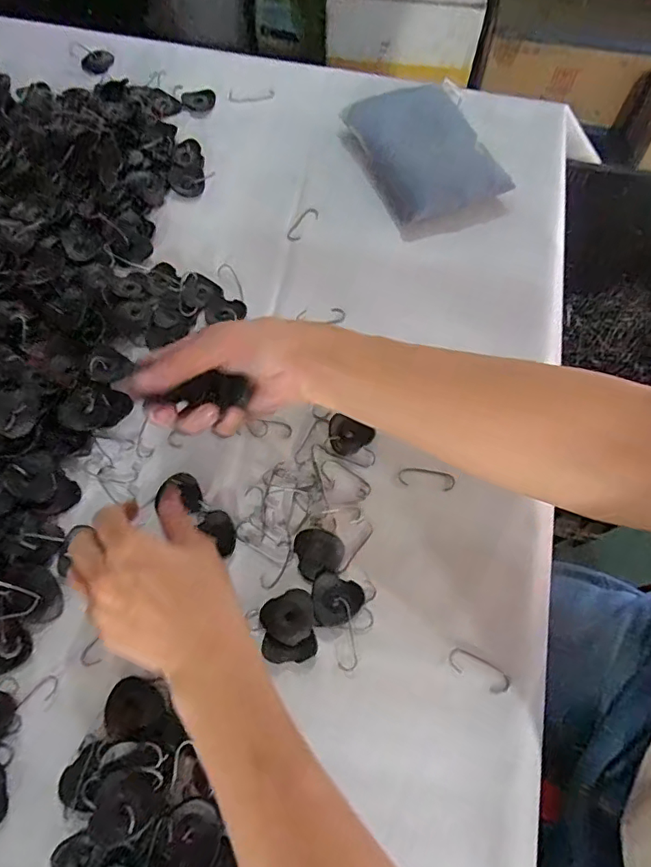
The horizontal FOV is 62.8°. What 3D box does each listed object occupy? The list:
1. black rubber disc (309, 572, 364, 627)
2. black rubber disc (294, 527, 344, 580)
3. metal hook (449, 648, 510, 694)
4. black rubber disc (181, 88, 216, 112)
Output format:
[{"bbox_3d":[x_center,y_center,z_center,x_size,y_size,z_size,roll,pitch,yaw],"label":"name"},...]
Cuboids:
[{"bbox_3d":[0.007,0.116,0.369,0.035,0.004,0.034,1,66,-1],"label":"black rubber disc"},{"bbox_3d":[-0.007,0.084,0.385,0.034,0.004,0.034,1,66,-1],"label":"black rubber disc"},{"bbox_3d":[0.102,0.157,0.354,0.042,0.004,0.015,28,68,11],"label":"metal hook"},{"bbox_3d":[-0.140,-0.367,0.586,0.037,0.012,0.022,-4,66,-3],"label":"black rubber disc"}]

